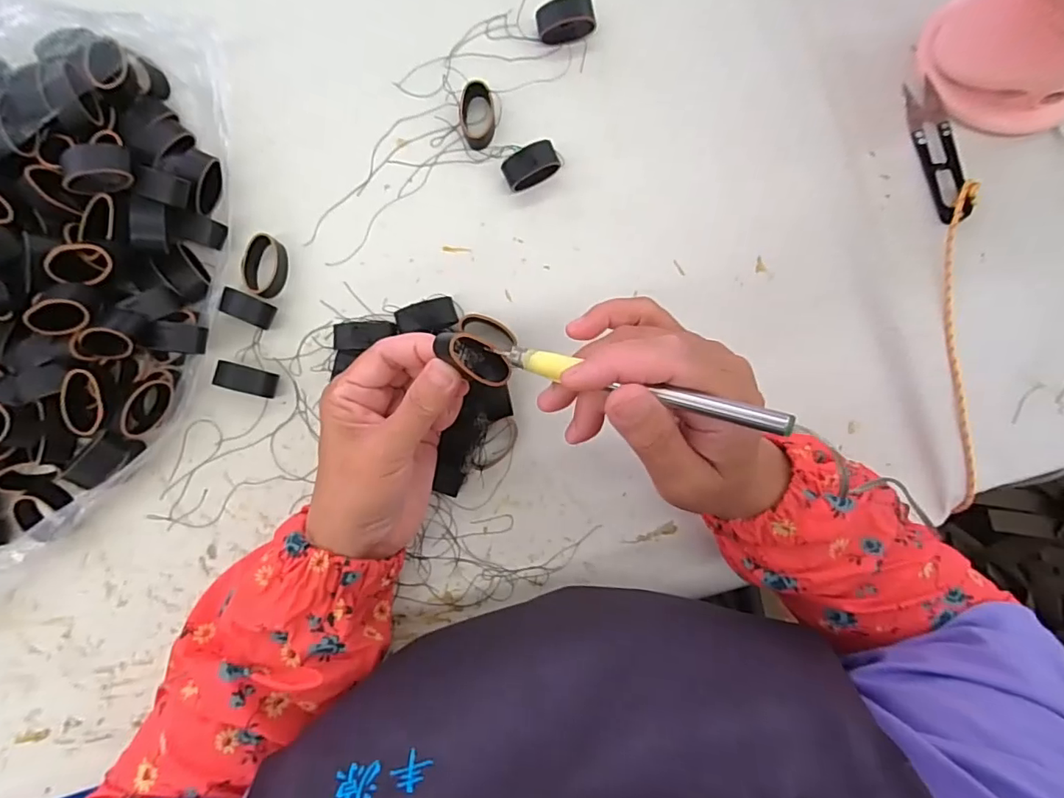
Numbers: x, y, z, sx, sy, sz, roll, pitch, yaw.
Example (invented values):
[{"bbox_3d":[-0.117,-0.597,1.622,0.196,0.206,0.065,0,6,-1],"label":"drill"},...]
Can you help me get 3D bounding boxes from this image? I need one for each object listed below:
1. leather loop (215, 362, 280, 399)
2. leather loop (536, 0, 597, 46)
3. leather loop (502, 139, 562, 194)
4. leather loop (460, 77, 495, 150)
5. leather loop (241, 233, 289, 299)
[{"bbox_3d":[-0.193,-0.013,0.358,0.038,0.016,0.017,15,88,-1],"label":"leather loop"},{"bbox_3d":[0.023,-0.262,0.368,0.039,0.012,0.026,-12,89,-1],"label":"leather loop"},{"bbox_3d":[0.000,-0.157,0.358,0.038,0.020,0.020,-27,89,-1],"label":"leather loop"},{"bbox_3d":[-0.038,-0.196,0.365,0.024,0.012,0.040,2,89,-1],"label":"leather loop"},{"bbox_3d":[-0.183,-0.091,0.364,0.023,0.017,0.041,16,88,0],"label":"leather loop"}]

